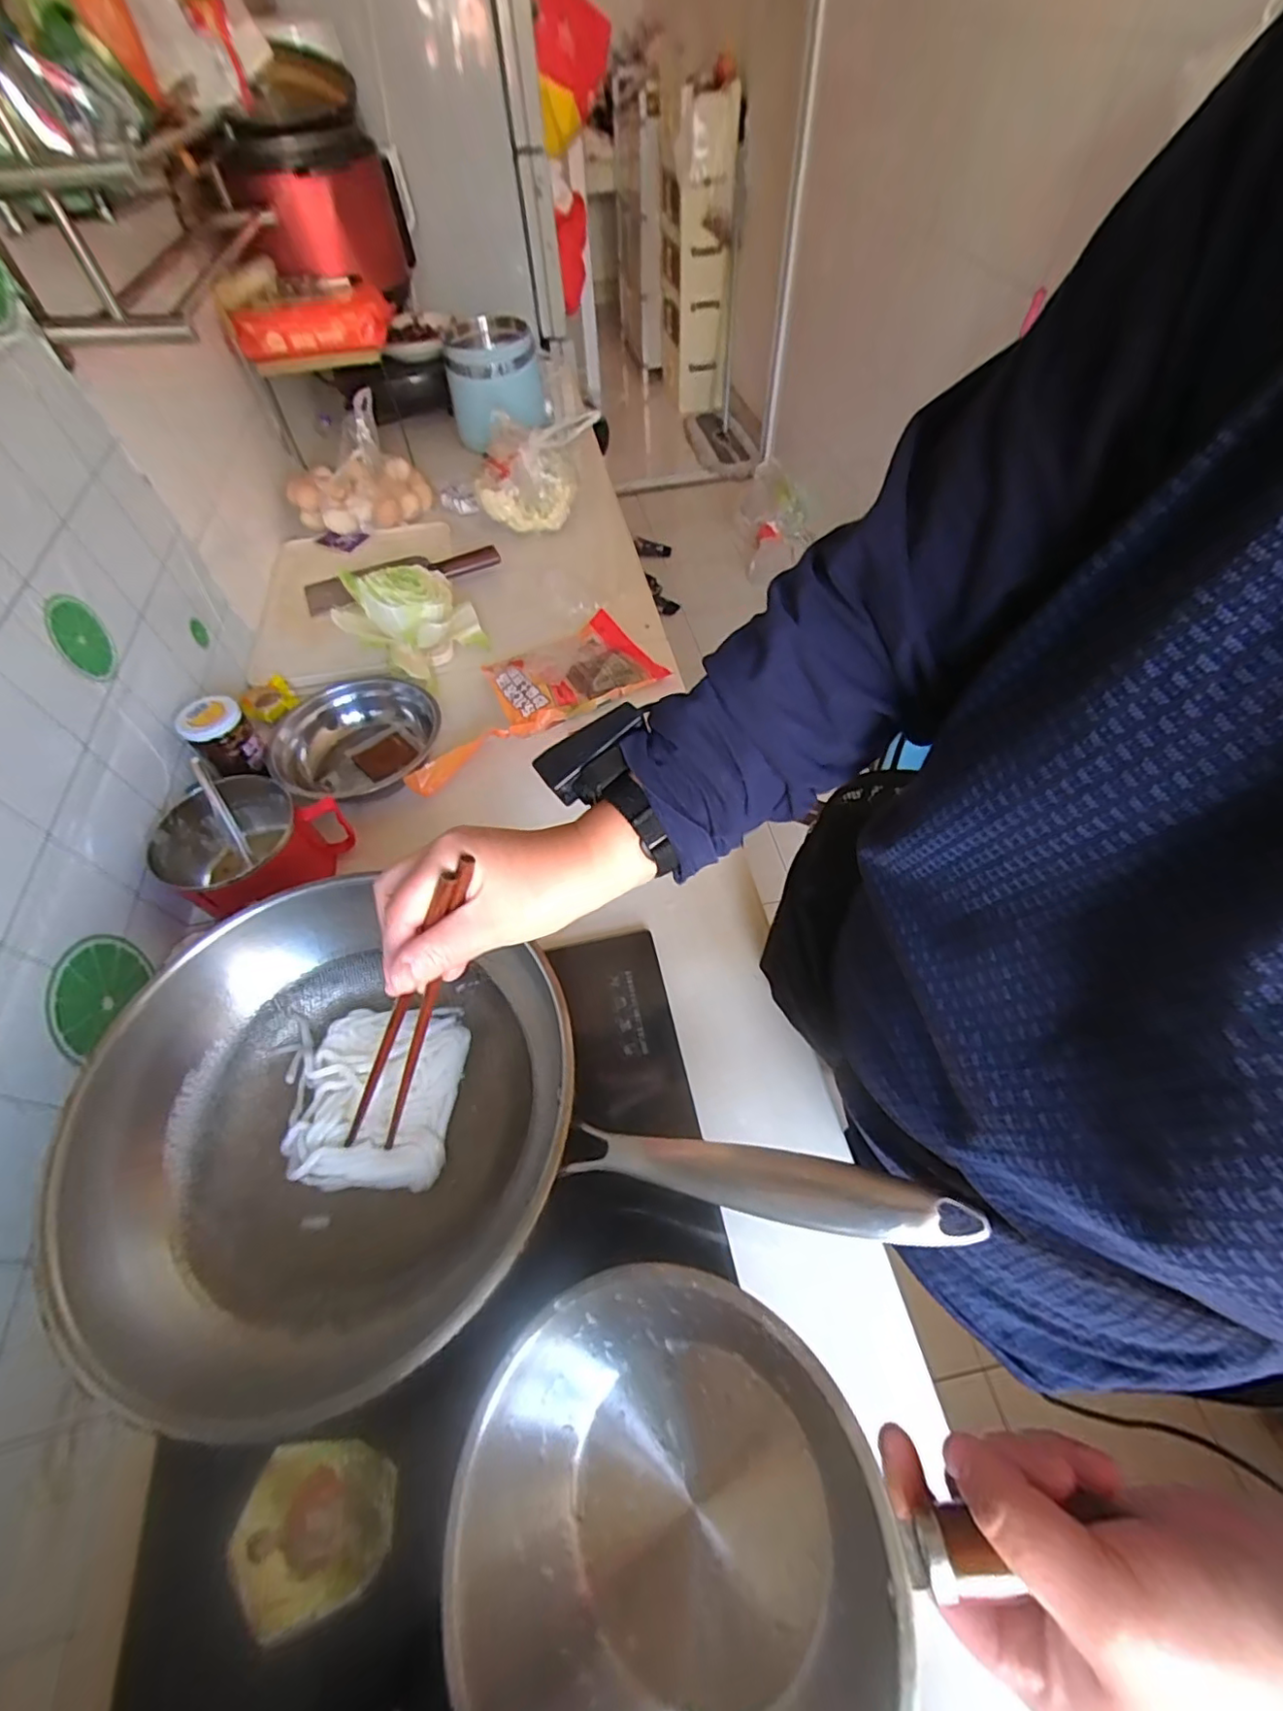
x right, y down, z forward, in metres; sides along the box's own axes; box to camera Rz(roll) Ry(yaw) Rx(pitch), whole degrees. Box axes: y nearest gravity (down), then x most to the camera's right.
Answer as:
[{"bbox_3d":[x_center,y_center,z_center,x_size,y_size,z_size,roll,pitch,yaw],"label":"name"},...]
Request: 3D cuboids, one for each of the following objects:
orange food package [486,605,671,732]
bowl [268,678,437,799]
[{"bbox_3d":[-0.100,-0.260,0.808,0.225,0.044,0.166,-28,59,-15],"label":"orange food package"},{"bbox_3d":[-0.347,-0.137,0.744,0.194,0.062,0.194,-1,56,2],"label":"bowl"}]

